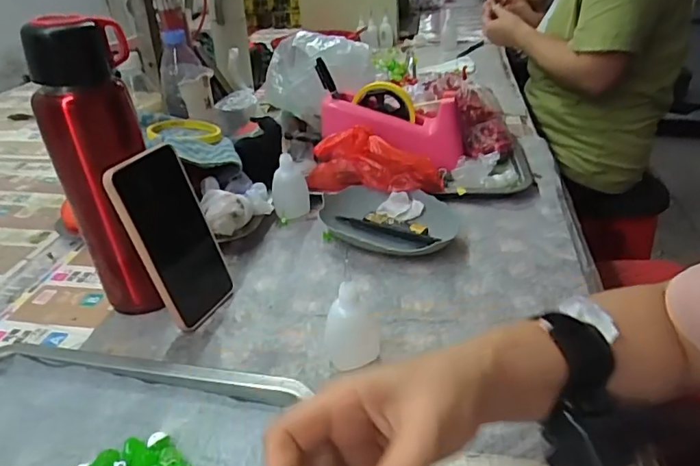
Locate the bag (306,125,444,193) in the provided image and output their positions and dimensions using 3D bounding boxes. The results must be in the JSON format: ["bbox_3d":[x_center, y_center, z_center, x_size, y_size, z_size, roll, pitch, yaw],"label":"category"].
[{"bbox_3d":[0.028,-0.082,0.648,0.169,0.079,0.050,10,34,21],"label":"bag"}]

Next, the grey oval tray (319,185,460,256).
[{"bbox_3d":[0.040,-0.014,0.602,0.158,0.031,0.105,8,34,18],"label":"grey oval tray"}]

